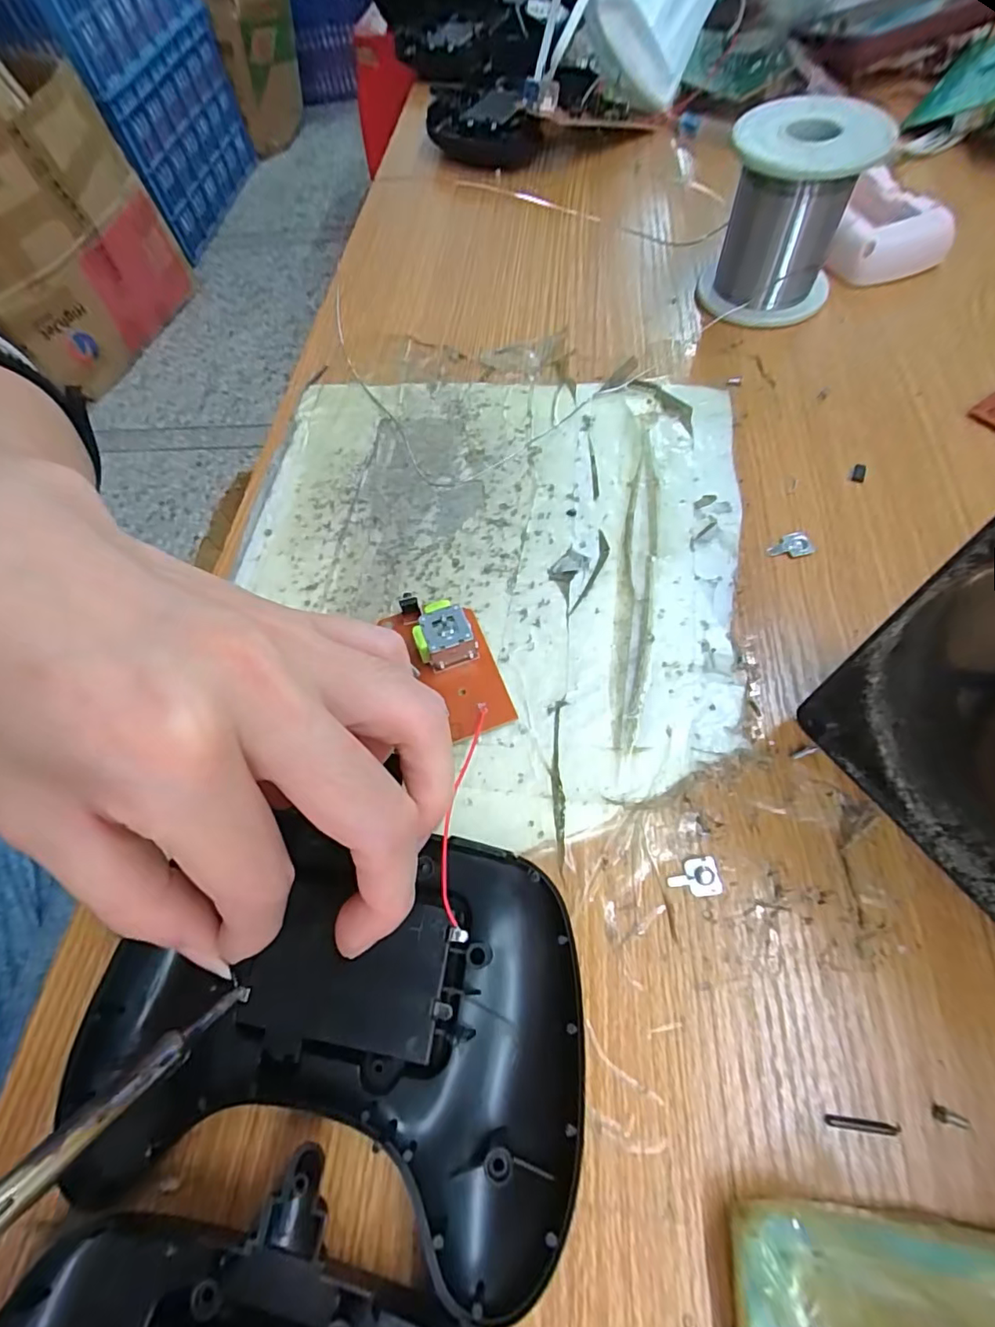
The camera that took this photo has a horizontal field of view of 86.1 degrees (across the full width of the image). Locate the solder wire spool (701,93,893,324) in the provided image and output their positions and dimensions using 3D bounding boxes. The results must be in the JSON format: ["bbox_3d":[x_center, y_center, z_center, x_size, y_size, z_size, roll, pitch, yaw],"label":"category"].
[{"bbox_3d":[0.132,-0.204,0.247,0.058,0.067,0.058,-2,63,3],"label":"solder wire spool"}]

